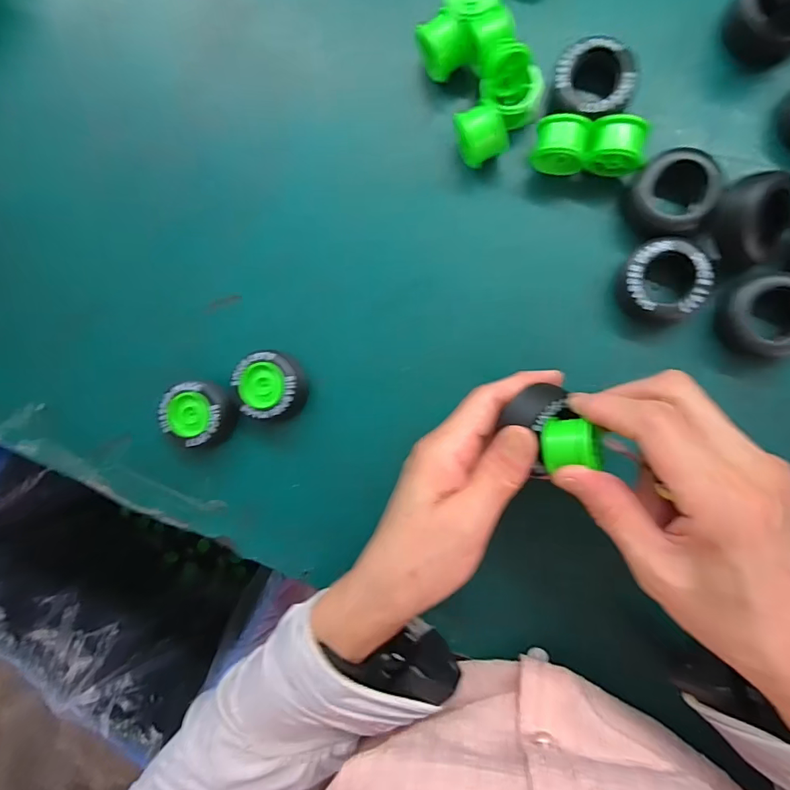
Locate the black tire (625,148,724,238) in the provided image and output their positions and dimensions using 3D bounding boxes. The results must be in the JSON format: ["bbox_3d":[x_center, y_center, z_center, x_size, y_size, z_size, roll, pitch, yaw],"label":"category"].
[{"bbox_3d":[0.166,-0.120,0.284,0.046,0.026,0.048,0,92,10],"label":"black tire"}]

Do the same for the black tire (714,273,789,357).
[{"bbox_3d":[0.221,-0.046,0.277,0.045,0.020,0.047,0,92,10],"label":"black tire"}]

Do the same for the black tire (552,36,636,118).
[{"bbox_3d":[0.122,-0.190,0.290,0.046,0.029,0.046,12,94,9],"label":"black tire"}]

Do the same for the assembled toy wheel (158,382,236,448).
[{"bbox_3d":[-0.137,0.013,0.331,0.050,0.023,0.043,-1,92,10],"label":"assembled toy wheel"}]

